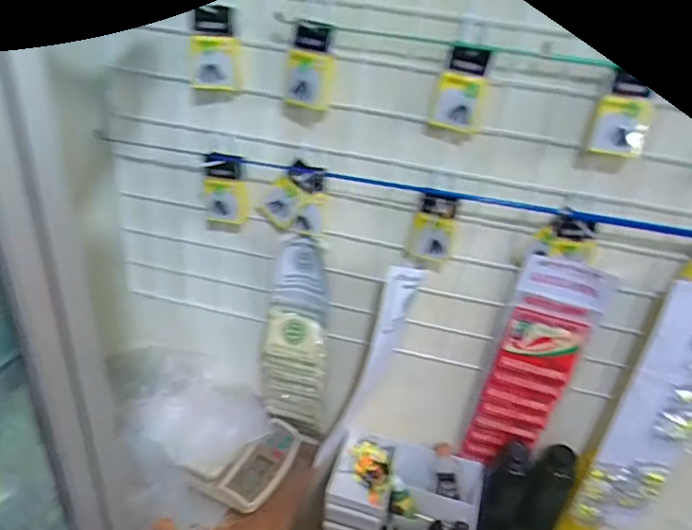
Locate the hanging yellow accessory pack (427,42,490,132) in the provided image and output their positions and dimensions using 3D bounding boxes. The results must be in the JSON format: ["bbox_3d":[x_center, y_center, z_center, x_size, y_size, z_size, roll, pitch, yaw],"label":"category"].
[{"bbox_3d":[0.134,-0.205,0.638,0.054,0.091,0.017,16,30,15],"label":"hanging yellow accessory pack"}]

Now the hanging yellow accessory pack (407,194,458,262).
[{"bbox_3d":[0.112,-0.046,0.706,0.055,0.098,0.036,11,29,7],"label":"hanging yellow accessory pack"}]

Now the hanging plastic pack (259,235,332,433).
[{"bbox_3d":[-0.077,0.117,0.834,0.100,0.335,0.067,4,29,-6],"label":"hanging plastic pack"}]

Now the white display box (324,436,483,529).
[{"bbox_3d":[0.091,0.370,0.873,0.231,0.104,0.134,12,29,8],"label":"white display box"}]

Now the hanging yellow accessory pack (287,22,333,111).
[{"bbox_3d":[-0.042,-0.230,0.640,0.050,0.092,0.016,9,29,4],"label":"hanging yellow accessory pack"}]

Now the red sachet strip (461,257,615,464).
[{"bbox_3d":[0.262,0.151,0.779,0.116,0.354,0.019,15,30,13],"label":"red sachet strip"}]

